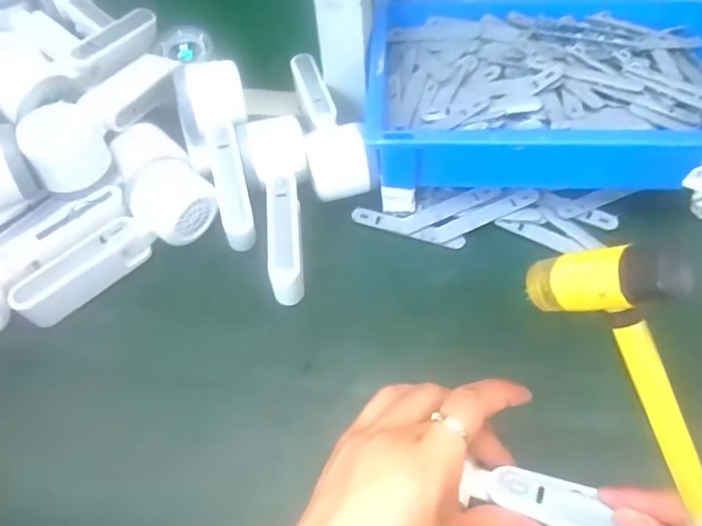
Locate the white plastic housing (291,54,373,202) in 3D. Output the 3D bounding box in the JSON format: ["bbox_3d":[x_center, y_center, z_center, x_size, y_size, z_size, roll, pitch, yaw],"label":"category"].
[{"bbox_3d":[-0.025,-0.135,0.511,0.044,0.059,0.164,-13,54,-6],"label":"white plastic housing"}]

